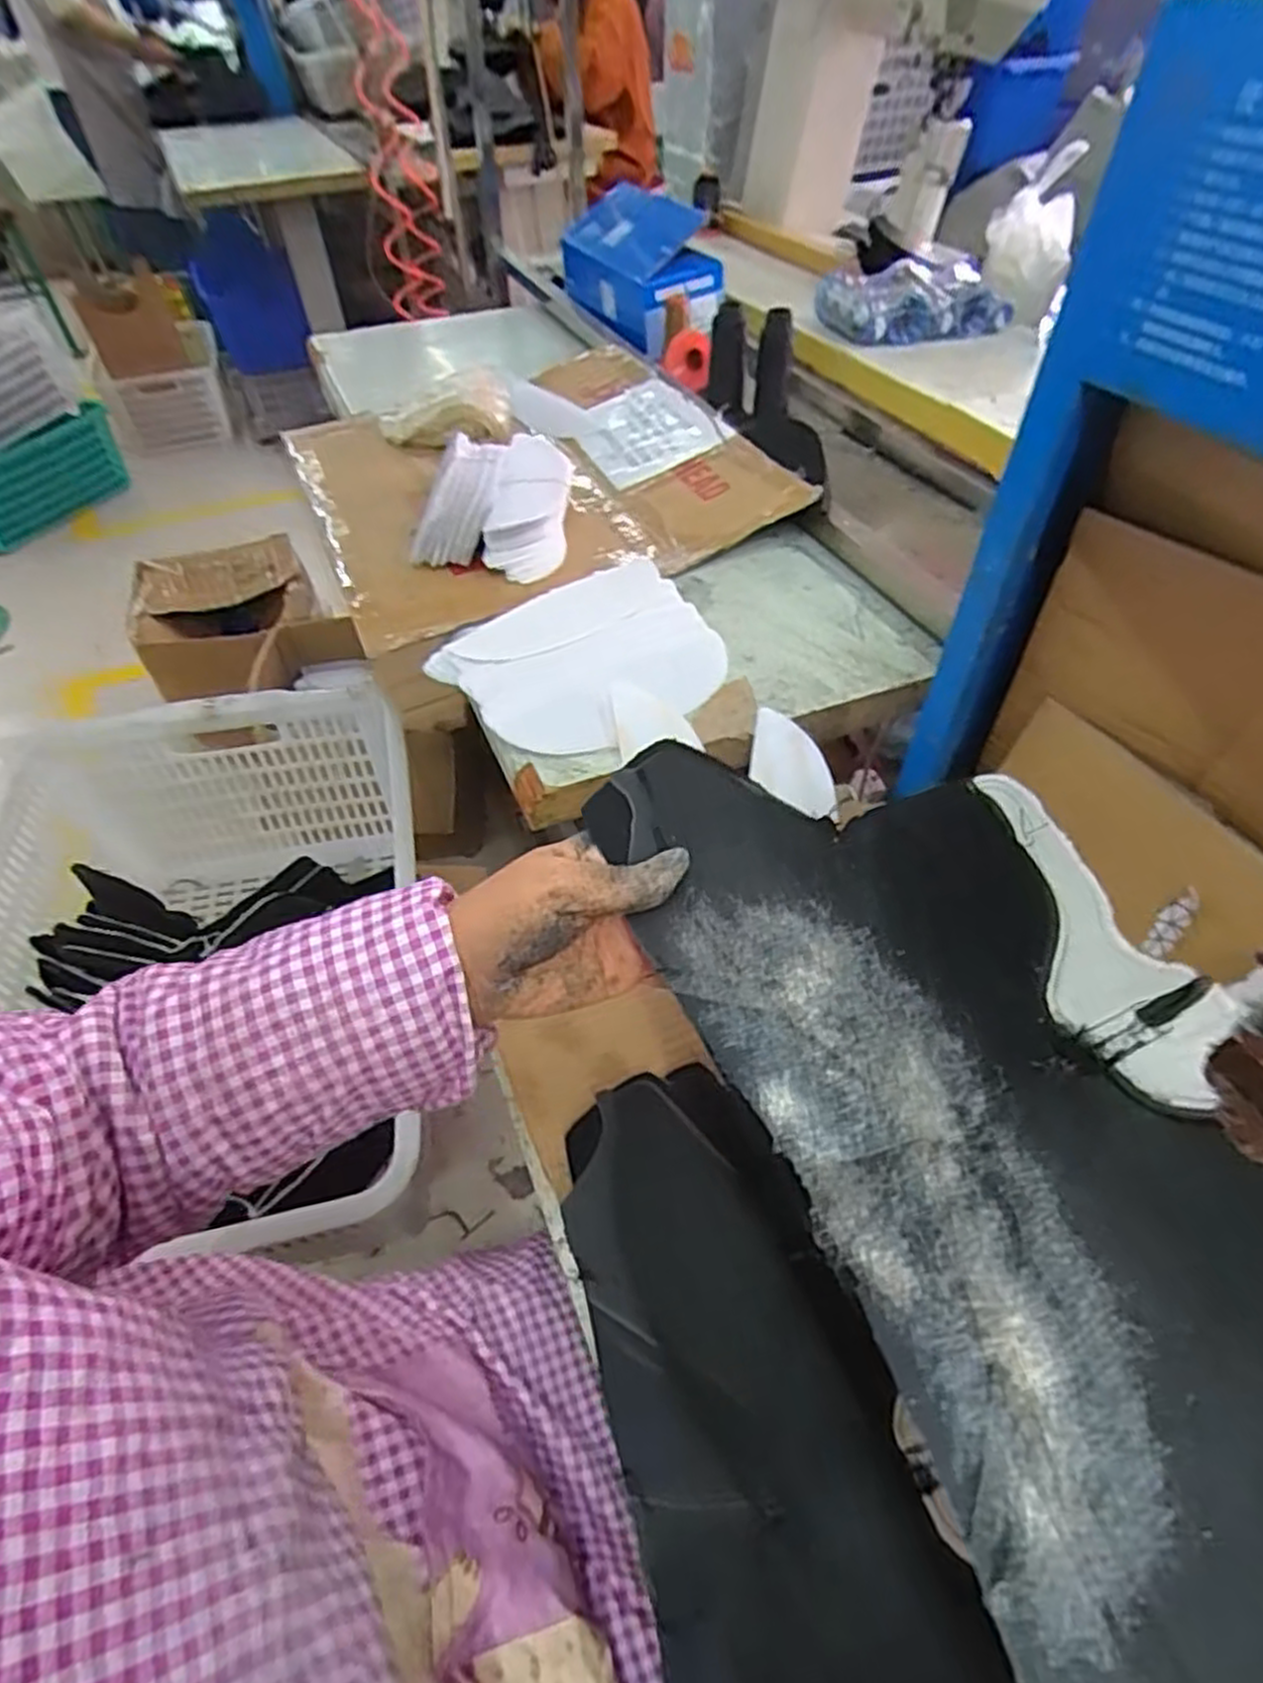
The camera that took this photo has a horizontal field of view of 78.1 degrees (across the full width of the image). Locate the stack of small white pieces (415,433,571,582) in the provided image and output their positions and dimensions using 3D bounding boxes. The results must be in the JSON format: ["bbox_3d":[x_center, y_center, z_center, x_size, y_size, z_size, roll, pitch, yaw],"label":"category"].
[{"bbox_3d":[-0.132,-0.366,0.823,0.151,0.068,0.211,6,50,7],"label":"stack of small white pieces"}]

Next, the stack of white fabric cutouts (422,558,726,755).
[{"bbox_3d":[-0.038,-0.153,0.660,0.218,0.021,0.167,-29,71,-15],"label":"stack of white fabric cutouts"}]

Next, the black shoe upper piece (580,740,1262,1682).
[{"bbox_3d":[0.139,0.084,0.274,0.196,0.055,0.379,-19,52,-14],"label":"black shoe upper piece"}]

